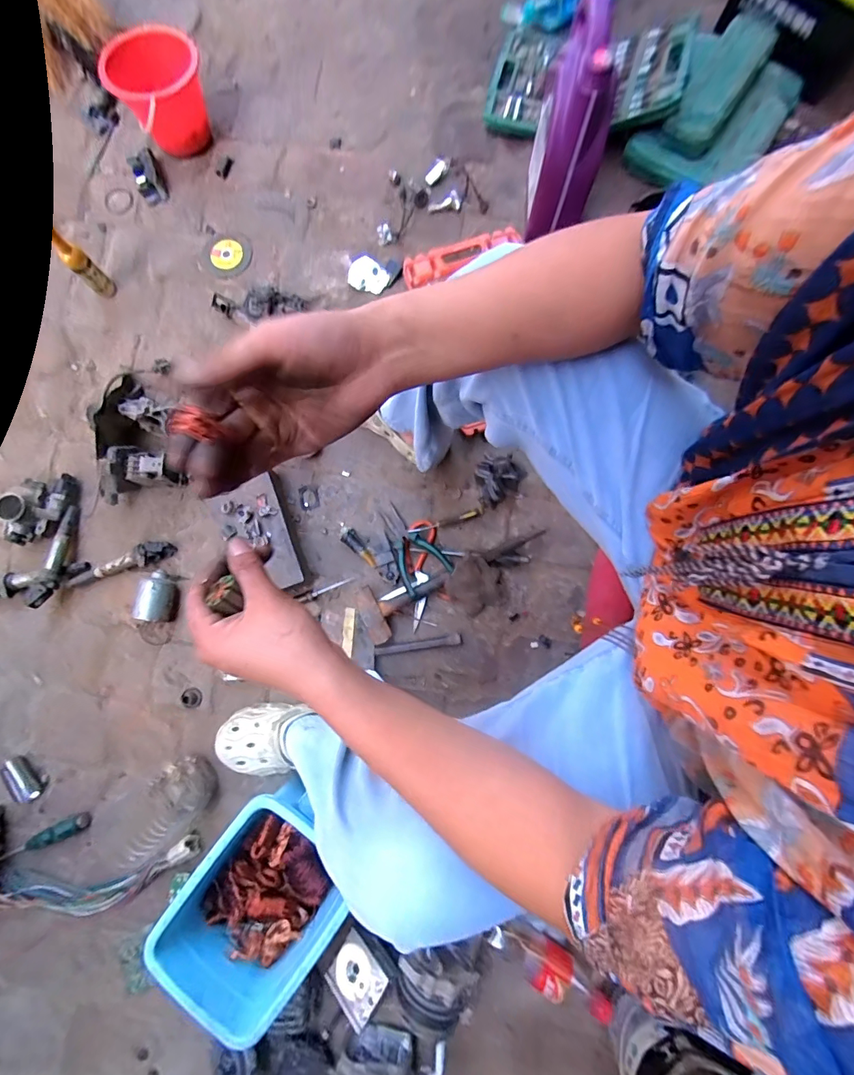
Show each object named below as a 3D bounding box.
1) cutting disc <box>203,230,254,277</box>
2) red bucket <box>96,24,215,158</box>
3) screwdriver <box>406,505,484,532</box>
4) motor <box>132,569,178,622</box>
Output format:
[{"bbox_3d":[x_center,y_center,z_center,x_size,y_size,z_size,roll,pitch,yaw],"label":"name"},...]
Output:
[{"bbox_3d":[-0.409,-0.584,0.882,0.099,0.011,0.097,0,85,2],"label":"cutting disc"},{"bbox_3d":[-0.520,-0.868,0.850,0.170,0.137,0.170,0,82,0],"label":"red bucket"},{"bbox_3d":[0.037,-0.030,0.810,0.147,0.014,0.015,-18,82,-2],"label":"screwdriver"},{"bbox_3d":[-0.484,0.103,0.773,0.059,0.059,0.088,8,83,0],"label":"motor"}]

